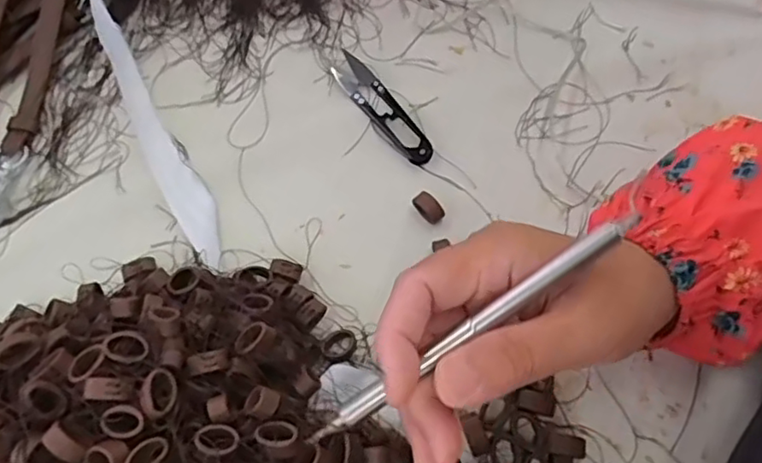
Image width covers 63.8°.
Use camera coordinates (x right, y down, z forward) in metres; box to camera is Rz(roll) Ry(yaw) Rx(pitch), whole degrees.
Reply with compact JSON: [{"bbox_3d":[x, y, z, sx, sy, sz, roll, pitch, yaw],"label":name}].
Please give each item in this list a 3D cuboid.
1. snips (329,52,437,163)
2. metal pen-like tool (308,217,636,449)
[{"bbox_3d":[0.001,-0.083,0.412,0.022,0.007,0.097,-36,68,-12],"label":"snips"},{"bbox_3d":[0.032,0.038,0.228,0.139,0.005,0.008,-36,69,3],"label":"metal pen-like tool"}]

